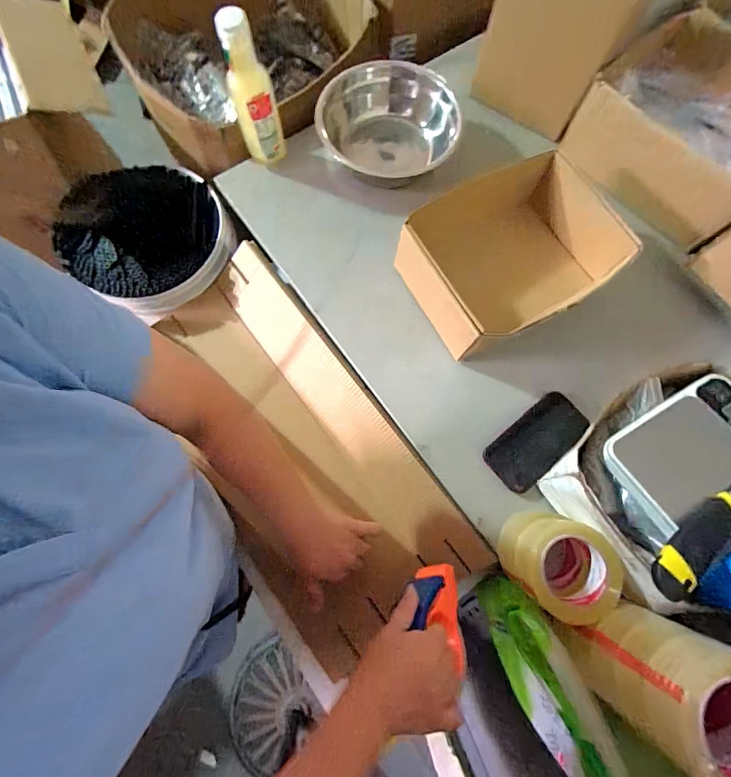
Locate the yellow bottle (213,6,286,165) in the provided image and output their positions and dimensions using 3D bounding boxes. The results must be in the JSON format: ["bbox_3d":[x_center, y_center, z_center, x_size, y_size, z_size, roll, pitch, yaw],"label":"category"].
[{"bbox_3d":[-0.181,-0.463,0.572,0.067,0.213,0.055,-18,76,-6],"label":"yellow bottle"}]

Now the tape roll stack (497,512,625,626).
[{"bbox_3d":[0.245,0.223,0.462,0.123,0.081,0.111,40,78,9],"label":"tape roll stack"}]

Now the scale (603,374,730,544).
[{"bbox_3d":[0.425,0.082,0.444,0.216,0.028,0.140,-31,68,-4],"label":"scale"}]

